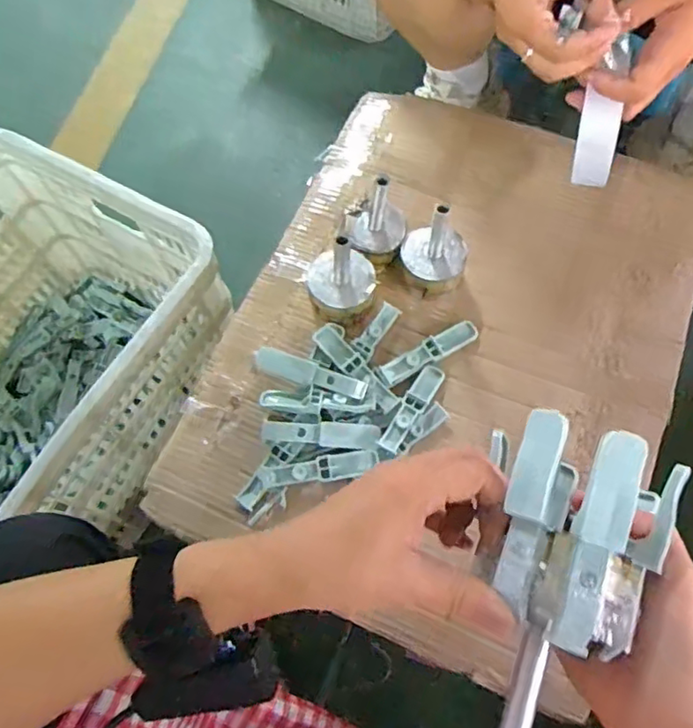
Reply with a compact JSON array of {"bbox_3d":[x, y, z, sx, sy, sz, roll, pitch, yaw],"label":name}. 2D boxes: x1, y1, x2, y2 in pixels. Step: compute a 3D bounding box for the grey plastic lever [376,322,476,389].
[{"bbox_3d":[0.075,-0.011,0.548,0.105,0.011,0.022,-30,69,-10],"label":"grey plastic lever"}]

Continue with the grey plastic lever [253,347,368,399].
[{"bbox_3d":[-0.031,0.009,0.519,0.100,0.005,0.021,19,69,-3],"label":"grey plastic lever"}]

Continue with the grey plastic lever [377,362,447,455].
[{"bbox_3d":[0.059,0.038,0.525,0.024,0.009,0.095,29,57,14],"label":"grey plastic lever"}]

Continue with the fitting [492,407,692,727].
[{"bbox_3d":[0.108,0.109,0.301,0.074,0.080,0.154,20,86,25],"label":"fitting"}]

